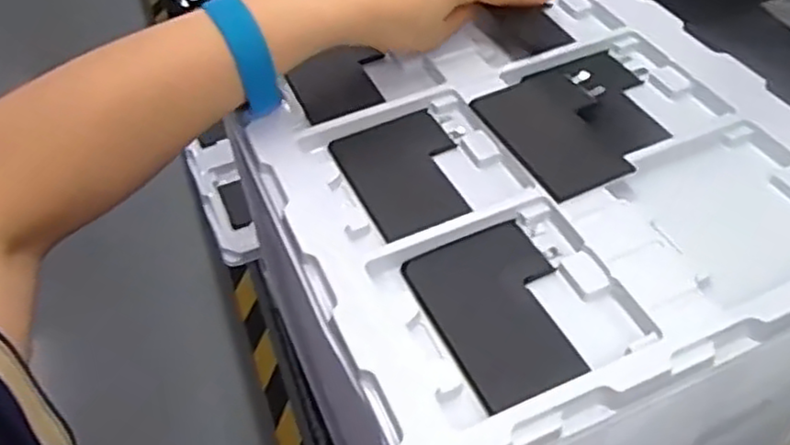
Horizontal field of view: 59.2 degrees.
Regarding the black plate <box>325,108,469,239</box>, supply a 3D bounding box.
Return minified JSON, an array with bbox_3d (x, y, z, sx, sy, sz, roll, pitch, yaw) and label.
[{"bbox_3d":[0.008,-0.028,0.378,0.062,0.009,0.092,-18,49,-13],"label":"black plate"}]

